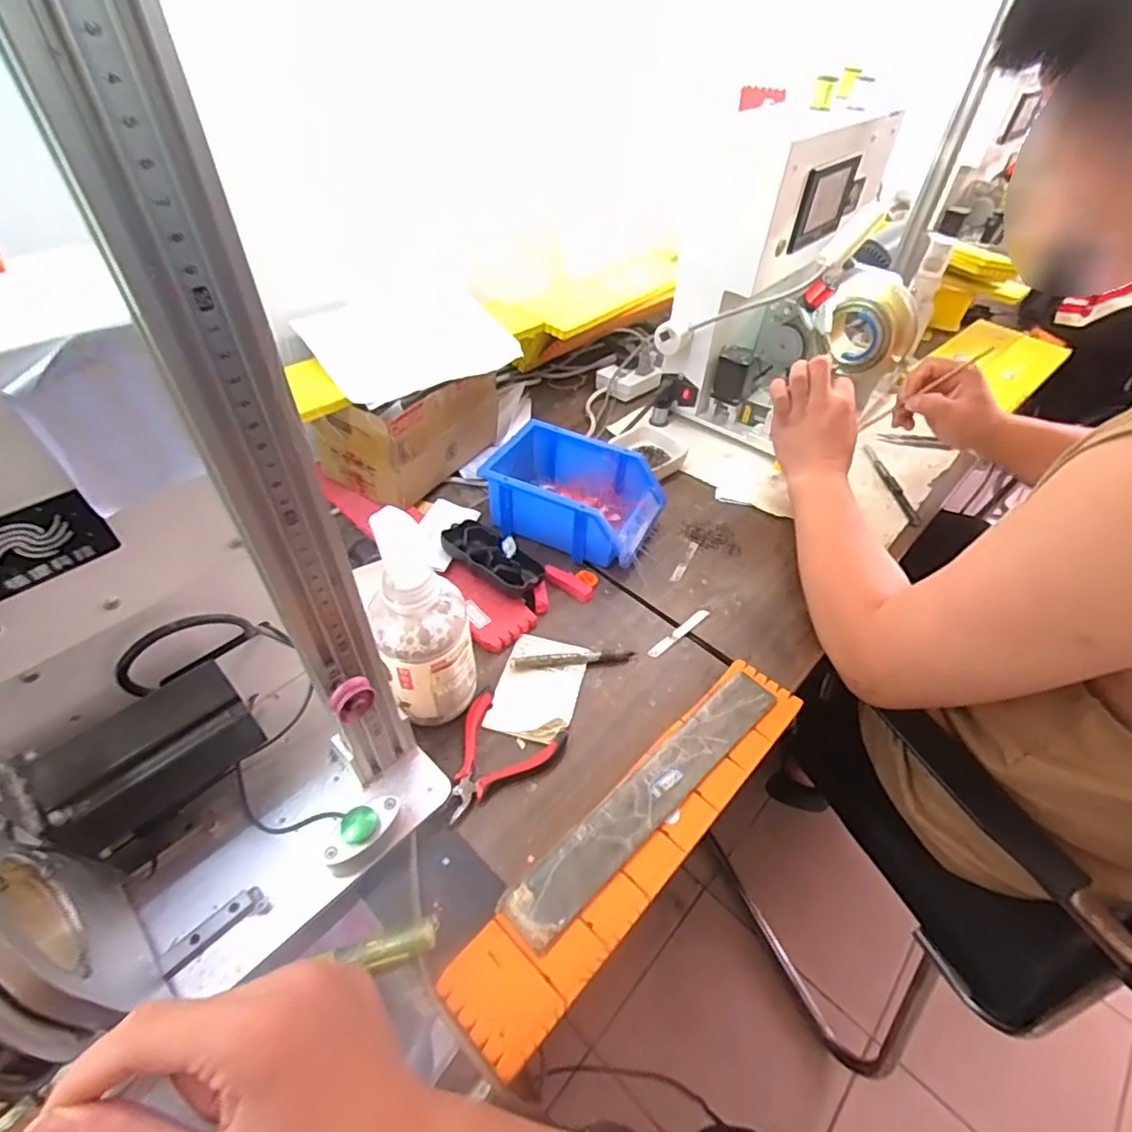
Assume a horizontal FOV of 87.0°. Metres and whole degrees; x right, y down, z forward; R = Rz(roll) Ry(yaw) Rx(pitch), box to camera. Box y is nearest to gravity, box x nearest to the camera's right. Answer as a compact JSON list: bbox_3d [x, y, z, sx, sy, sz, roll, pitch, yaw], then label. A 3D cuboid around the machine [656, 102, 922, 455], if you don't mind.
[{"bbox_3d":[0.311,-0.358,0.775,0.271,0.316,0.293,24,50,19],"label":"machine"}]

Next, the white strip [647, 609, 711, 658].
[{"bbox_3d":[0.111,0.065,0.590,0.084,0.004,0.011,-31,55,-28],"label":"white strip"}]

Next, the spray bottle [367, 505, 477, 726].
[{"bbox_3d":[-0.108,0.049,0.456,0.066,0.200,0.062,-13,48,-15],"label":"spray bottle"}]

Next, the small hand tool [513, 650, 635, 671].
[{"bbox_3d":[0.007,0.086,0.556,0.114,0.010,0.013,-3,46,-6],"label":"small hand tool"}]

